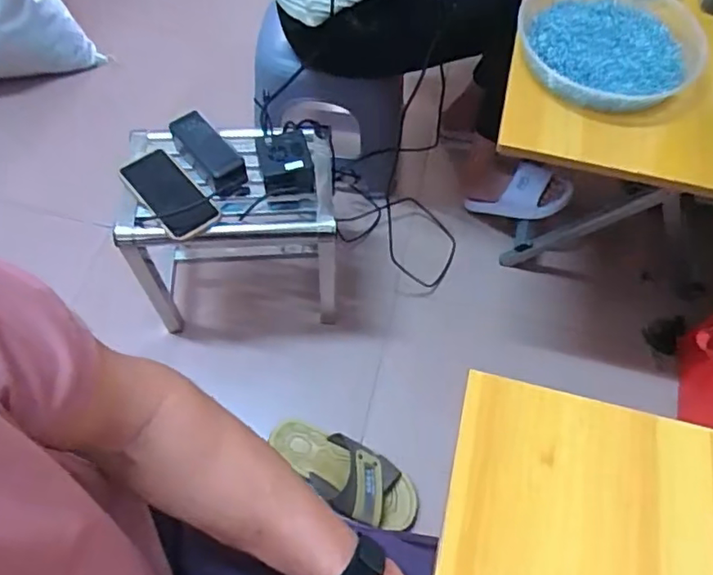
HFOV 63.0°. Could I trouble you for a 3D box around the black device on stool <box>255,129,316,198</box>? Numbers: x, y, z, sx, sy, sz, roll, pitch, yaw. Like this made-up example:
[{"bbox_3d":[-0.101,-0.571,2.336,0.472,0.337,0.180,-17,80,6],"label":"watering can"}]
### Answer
[{"bbox_3d":[-0.102,-0.181,0.837,0.073,0.059,0.078,-13,62,-8],"label":"black device on stool"}]

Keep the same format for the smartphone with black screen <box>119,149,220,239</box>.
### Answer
[{"bbox_3d":[-0.261,-0.129,0.814,0.075,0.016,0.136,-39,87,-19],"label":"smartphone with black screen"}]

